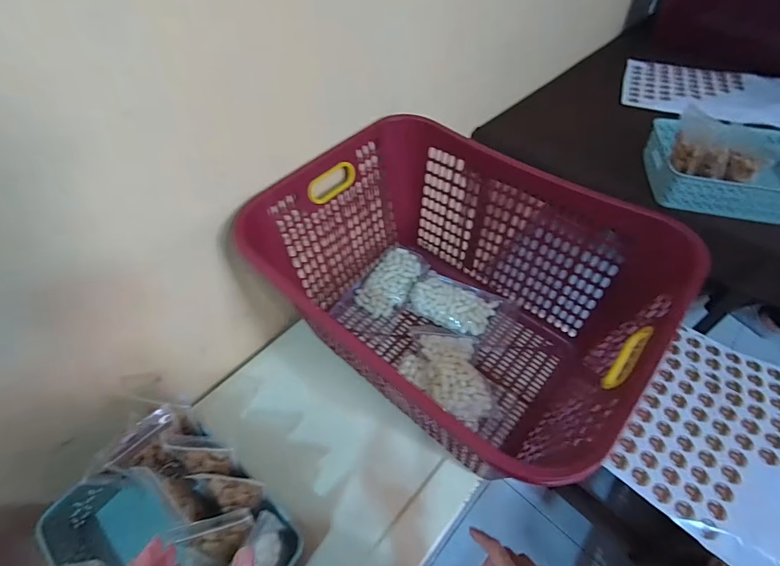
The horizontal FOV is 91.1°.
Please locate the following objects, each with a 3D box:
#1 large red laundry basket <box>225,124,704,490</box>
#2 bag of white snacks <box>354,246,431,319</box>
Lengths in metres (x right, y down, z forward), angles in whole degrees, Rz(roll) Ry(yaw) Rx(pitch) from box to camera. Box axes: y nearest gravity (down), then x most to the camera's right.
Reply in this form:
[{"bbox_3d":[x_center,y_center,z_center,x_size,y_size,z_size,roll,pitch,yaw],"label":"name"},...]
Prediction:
[{"bbox_3d":[0.090,0.020,0.656,0.559,0.307,0.427,31,59,24],"label":"large red laundry basket"},{"bbox_3d":[0.002,-0.006,0.838,0.106,0.047,0.164,31,59,24],"label":"bag of white snacks"}]

